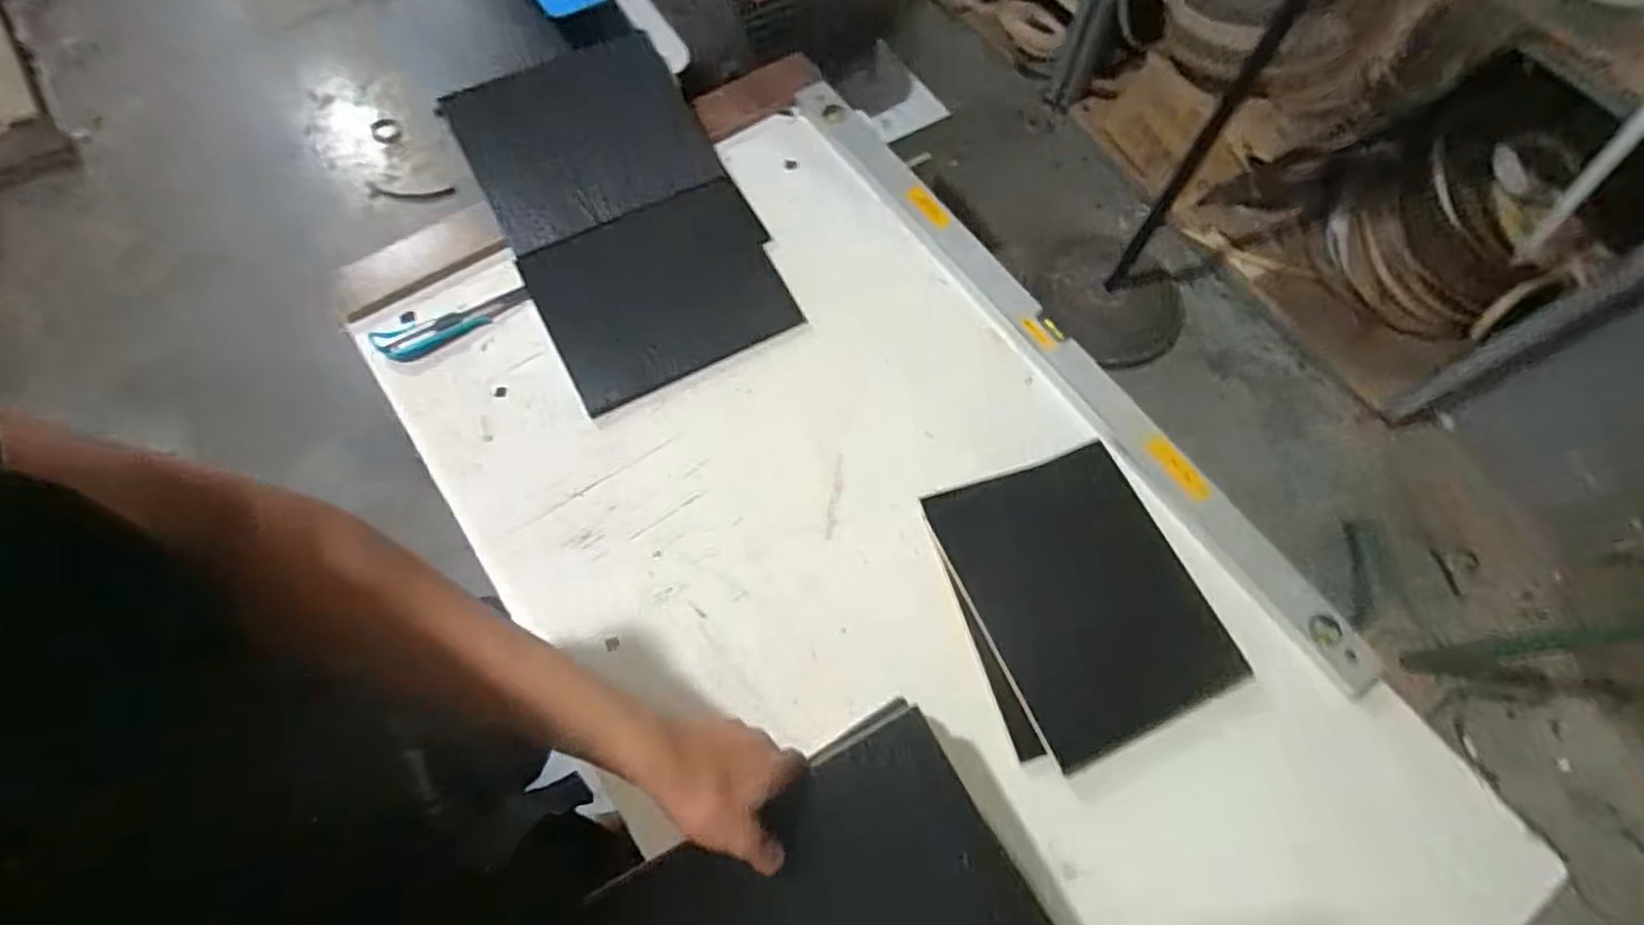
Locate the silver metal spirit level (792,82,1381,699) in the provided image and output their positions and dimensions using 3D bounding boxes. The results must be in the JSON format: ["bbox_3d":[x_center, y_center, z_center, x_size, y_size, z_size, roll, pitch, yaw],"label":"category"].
[{"bbox_3d":[0.268,-0.151,0.862,0.061,0.022,0.957,-32,72,-15],"label":"silver metal spirit level"}]

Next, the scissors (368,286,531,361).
[{"bbox_3d":[-0.439,-0.161,0.855,0.183,0.015,0.045,-20,69,-10],"label":"scissors"}]

